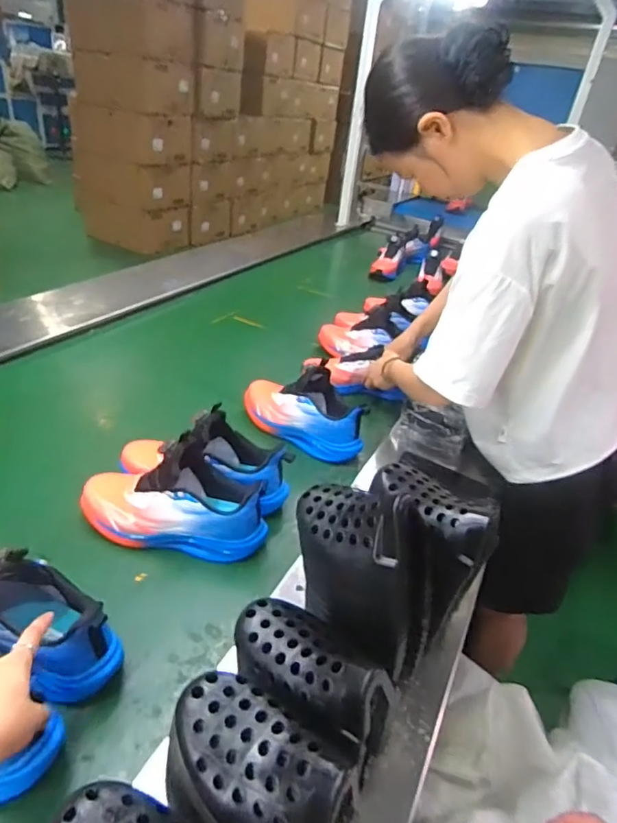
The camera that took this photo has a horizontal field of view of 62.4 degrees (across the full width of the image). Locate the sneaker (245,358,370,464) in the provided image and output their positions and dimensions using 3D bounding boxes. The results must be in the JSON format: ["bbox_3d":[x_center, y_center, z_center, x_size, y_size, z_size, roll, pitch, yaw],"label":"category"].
[{"bbox_3d":[-0.007,-0.018,0.982,0.258,0.141,0.090,21,34,21],"label":"sneaker"}]

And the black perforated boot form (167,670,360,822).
[{"bbox_3d":[-0.044,0.267,0.383,0.151,0.058,0.086,27,36,29],"label":"black perforated boot form"}]

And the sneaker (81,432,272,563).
[{"bbox_3d":[-0.191,0.128,0.734,0.269,0.145,0.093,5,31,-4],"label":"sneaker"}]

